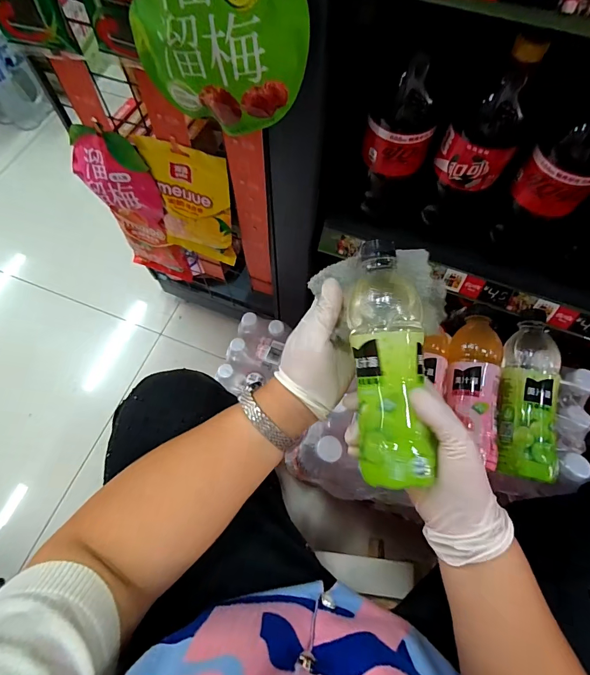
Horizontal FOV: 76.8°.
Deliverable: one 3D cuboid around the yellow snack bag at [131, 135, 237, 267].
[{"bbox_3d":[-0.166,-0.207,0.591,0.137,0.195,0.048,17,68,7],"label":"yellow snack bag"}]

